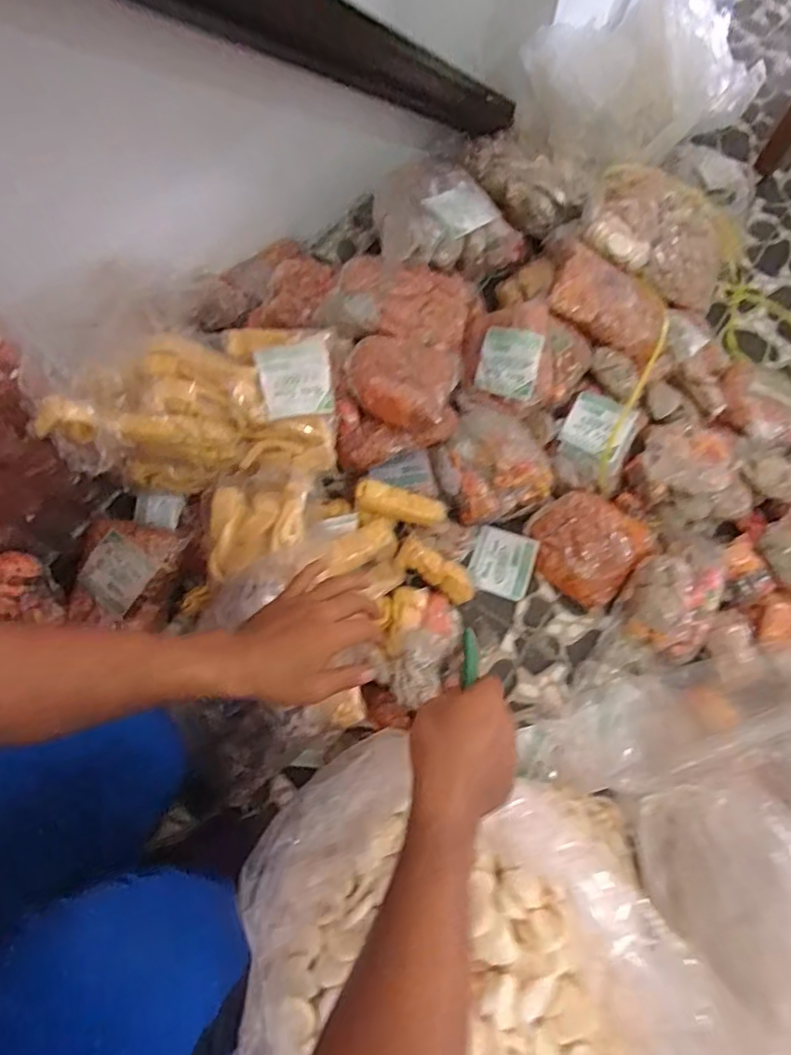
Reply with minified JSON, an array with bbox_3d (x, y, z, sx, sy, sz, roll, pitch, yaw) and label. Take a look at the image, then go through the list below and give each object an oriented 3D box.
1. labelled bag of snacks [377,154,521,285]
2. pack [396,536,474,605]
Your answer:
[{"bbox_3d":[0.080,-0.522,0.977,0.218,0.072,0.225,-4,70,-3],"label":"labelled bag of snacks"},{"bbox_3d":[0.064,0.065,0.882,0.135,0.026,0.049,36,70,-20],"label":"pack"}]

